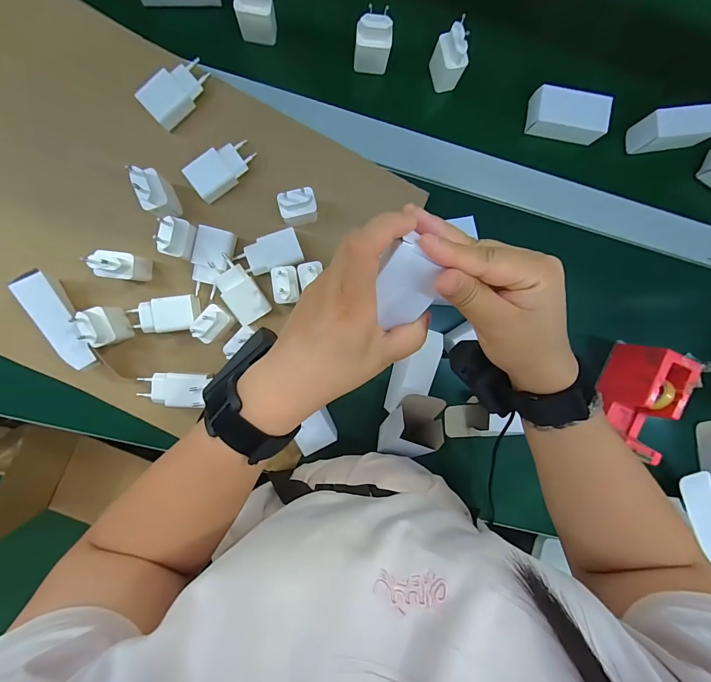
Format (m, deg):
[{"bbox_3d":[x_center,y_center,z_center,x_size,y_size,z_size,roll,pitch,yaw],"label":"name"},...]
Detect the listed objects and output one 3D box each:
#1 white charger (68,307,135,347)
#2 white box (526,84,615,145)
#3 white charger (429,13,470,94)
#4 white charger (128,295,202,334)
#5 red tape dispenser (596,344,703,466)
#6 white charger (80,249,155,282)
[{"bbox_3d":[-0.269,-0.016,0.389,0.023,0.064,0.040,-21,95,-4],"label":"white charger"},{"bbox_3d":[0.263,-0.277,0.450,0.091,0.030,0.048,10,92,-6],"label":"white box"},{"bbox_3d":[0.109,-0.329,0.421,0.027,0.065,0.039,-21,95,-4],"label":"white charger"},{"bbox_3d":[-0.219,-0.029,0.416,0.077,0.023,0.038,-8,94,-5],"label":"white charger"},{"bbox_3d":[0.341,0.072,0.445,0.054,0.076,0.127,23,91,-6],"label":"red tape dispenser"},{"bbox_3d":[-0.252,-0.079,0.387,0.035,0.078,0.027,4,93,-5],"label":"white charger"}]

